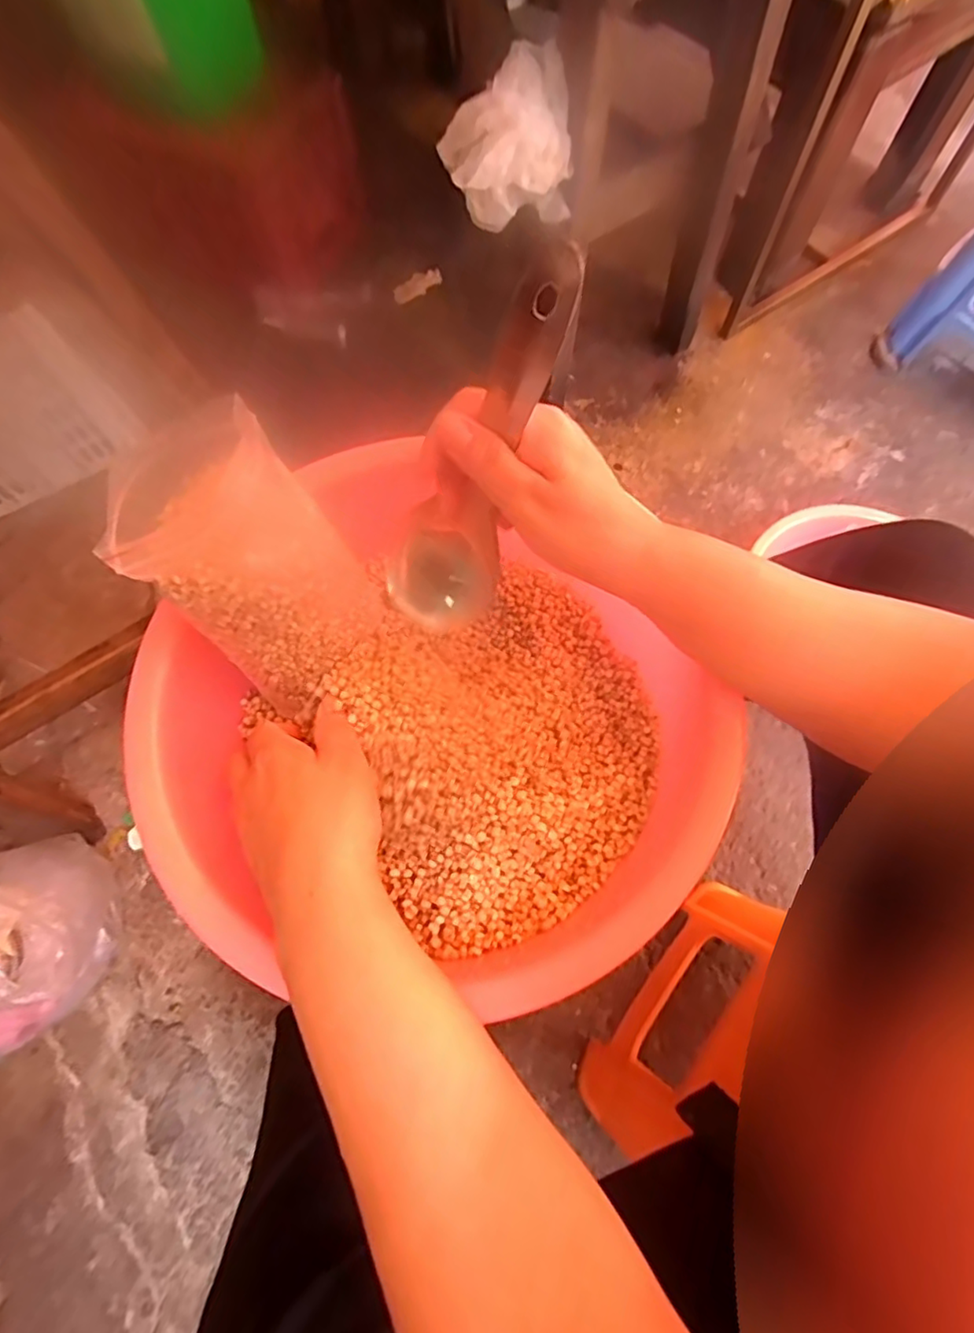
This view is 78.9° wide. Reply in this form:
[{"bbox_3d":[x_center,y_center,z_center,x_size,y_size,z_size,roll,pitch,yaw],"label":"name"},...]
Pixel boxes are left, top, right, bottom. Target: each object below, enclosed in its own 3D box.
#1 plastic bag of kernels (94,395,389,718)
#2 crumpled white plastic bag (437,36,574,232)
[{"bbox_3d":[-0.125,-0.055,0.322,0.101,0.125,0.098,33,71,12],"label":"plastic bag of kernels"},{"bbox_3d":[0.024,-0.583,0.665,0.138,0.128,0.083,-15,69,-4],"label":"crumpled white plastic bag"}]

